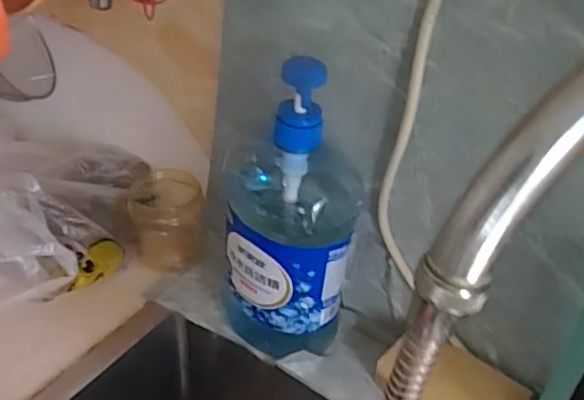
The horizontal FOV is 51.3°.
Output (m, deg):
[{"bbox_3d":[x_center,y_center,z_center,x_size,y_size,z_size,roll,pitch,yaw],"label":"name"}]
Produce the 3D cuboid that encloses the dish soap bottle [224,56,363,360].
[{"bbox_3d":[-0.001,0.008,0.501,0.103,0.256,0.100,3,36,-1],"label":"dish soap bottle"}]

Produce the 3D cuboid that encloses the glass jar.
[{"bbox_3d":[-0.124,0.022,0.612,0.074,0.081,0.068,-6,37,-13],"label":"glass jar"}]

